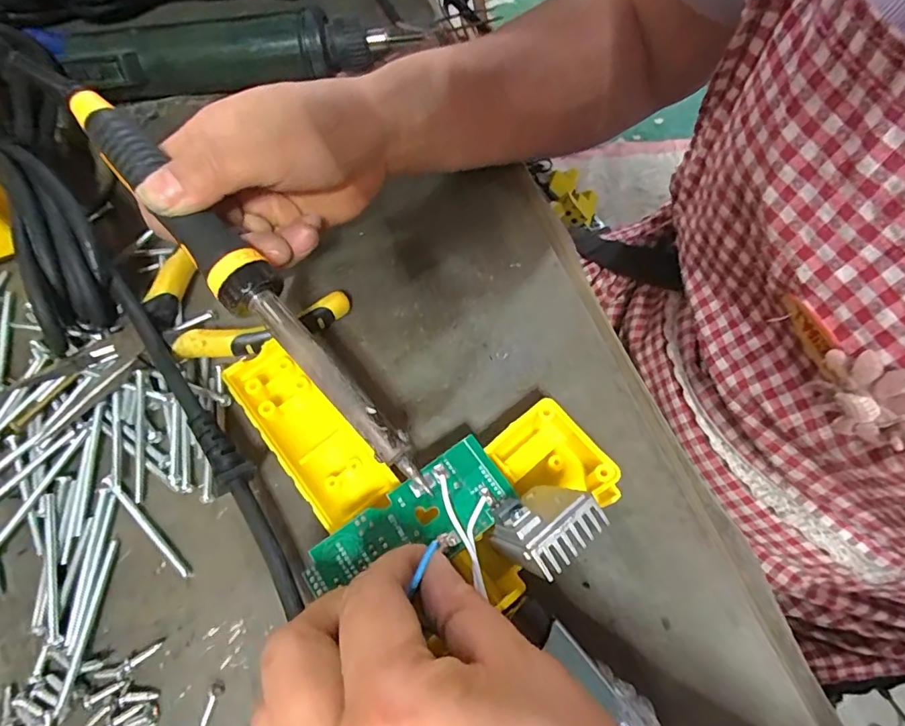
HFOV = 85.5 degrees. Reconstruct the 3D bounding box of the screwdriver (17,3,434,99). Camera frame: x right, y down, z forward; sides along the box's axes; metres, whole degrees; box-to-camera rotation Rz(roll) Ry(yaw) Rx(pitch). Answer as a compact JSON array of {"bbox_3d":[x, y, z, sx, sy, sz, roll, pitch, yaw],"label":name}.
[{"bbox_3d":[-0.145,-0.208,0.329,0.234,0.034,0.032,-4,64,-1],"label":"screwdriver"}]

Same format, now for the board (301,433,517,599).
[{"bbox_3d":[-0.016,0.060,0.186,0.080,0.004,0.034,-24,66,-18],"label":"board"}]

